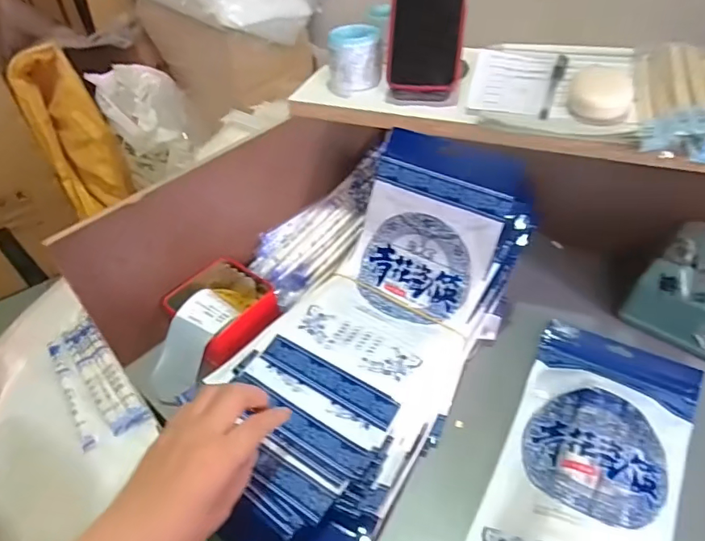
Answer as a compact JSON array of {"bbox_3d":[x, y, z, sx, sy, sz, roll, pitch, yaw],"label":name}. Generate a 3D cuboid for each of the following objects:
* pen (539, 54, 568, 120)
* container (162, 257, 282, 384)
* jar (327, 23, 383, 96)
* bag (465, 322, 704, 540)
[{"bbox_3d":[0.218,-0.201,0.545,0.012,0.012,0.147,16,46,20],"label":"pen"},{"bbox_3d":[-0.142,0.046,0.556,0.117,0.046,0.123,31,53,31],"label":"container"},{"bbox_3d":[0.002,-0.242,0.579,0.061,0.060,0.057,-2,43,2],"label":"jar"},{"bbox_3d":[0.195,0.173,0.418,0.139,0.027,0.313,20,48,23],"label":"bag"}]

